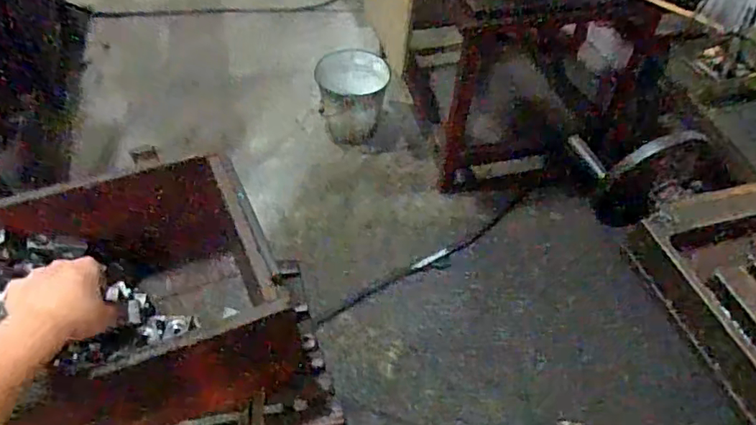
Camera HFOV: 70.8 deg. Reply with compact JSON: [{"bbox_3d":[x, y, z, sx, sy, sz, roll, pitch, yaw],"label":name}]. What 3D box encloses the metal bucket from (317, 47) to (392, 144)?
[{"bbox_3d":[-0.088,-0.394,1.821,0.233,0.239,0.233,2,51,-2],"label":"metal bucket"}]

